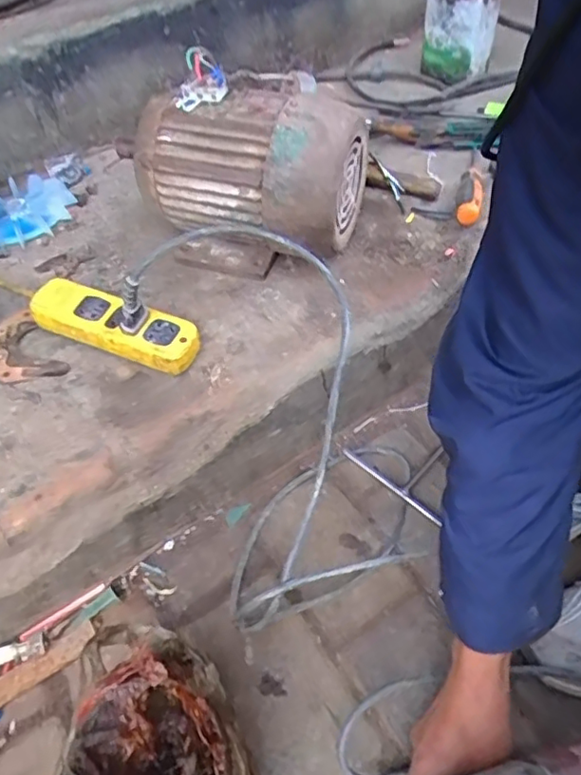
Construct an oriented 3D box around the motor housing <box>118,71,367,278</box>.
[{"bbox_3d":[-0.044,-0.259,0.703,0.247,0.181,0.190,15,53,15],"label":"motor housing"}]

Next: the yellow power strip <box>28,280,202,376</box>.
[{"bbox_3d":[-0.189,-0.064,0.643,0.190,0.046,0.058,15,53,15],"label":"yellow power strip"}]

